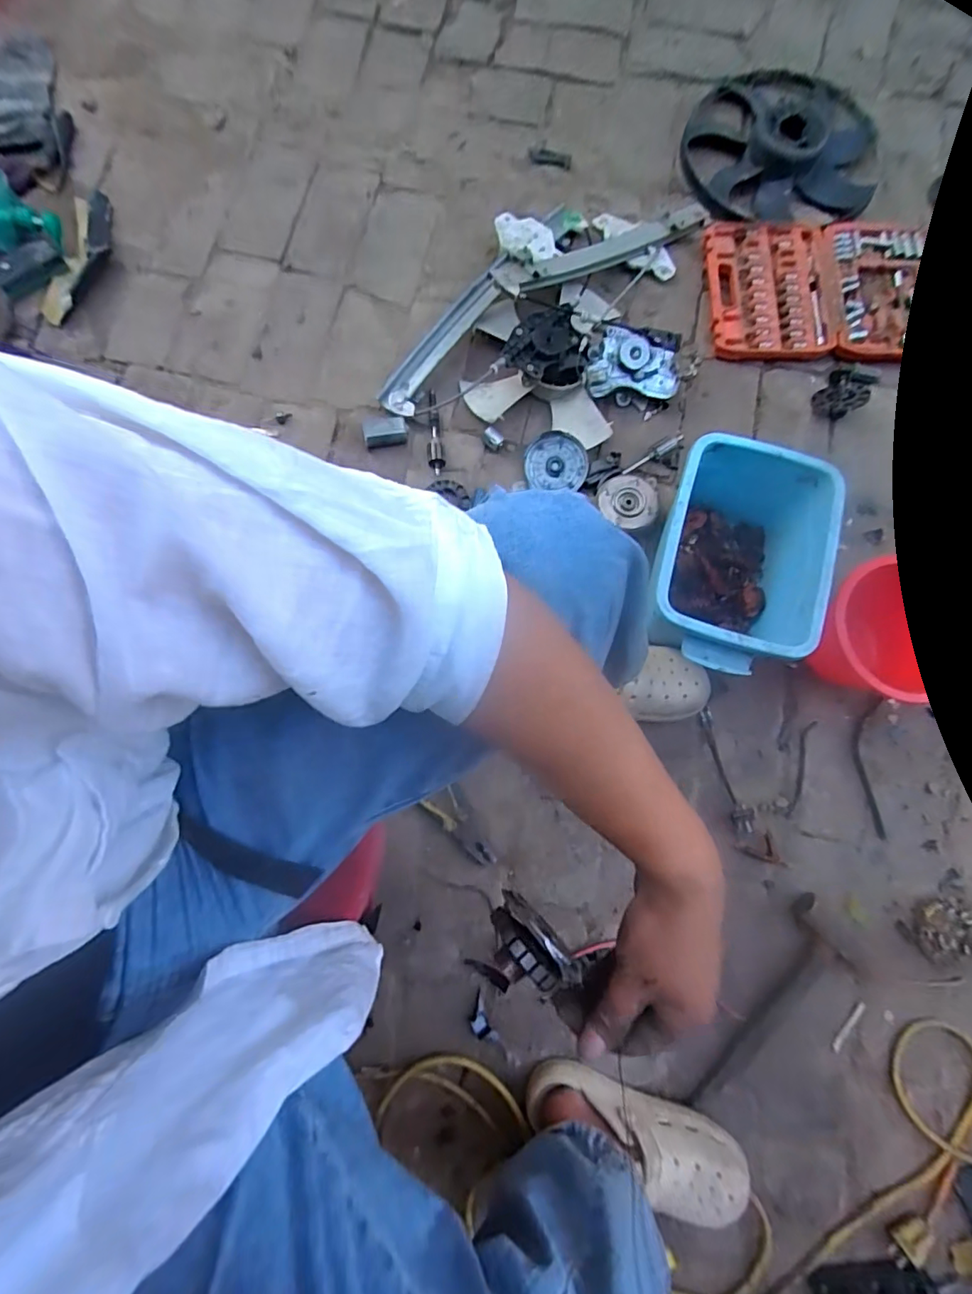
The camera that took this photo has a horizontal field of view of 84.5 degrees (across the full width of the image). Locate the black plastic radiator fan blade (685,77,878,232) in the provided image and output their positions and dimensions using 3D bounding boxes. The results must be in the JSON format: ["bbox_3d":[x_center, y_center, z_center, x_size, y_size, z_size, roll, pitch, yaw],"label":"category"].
[{"bbox_3d":[0.514,-0.853,0.914,0.326,0.072,0.301,2,80,0],"label":"black plastic radiator fan blade"}]

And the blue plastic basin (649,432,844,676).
[{"bbox_3d":[0.317,-0.106,0.698,0.198,0.127,0.284,16,79,3],"label":"blue plastic basin"}]

